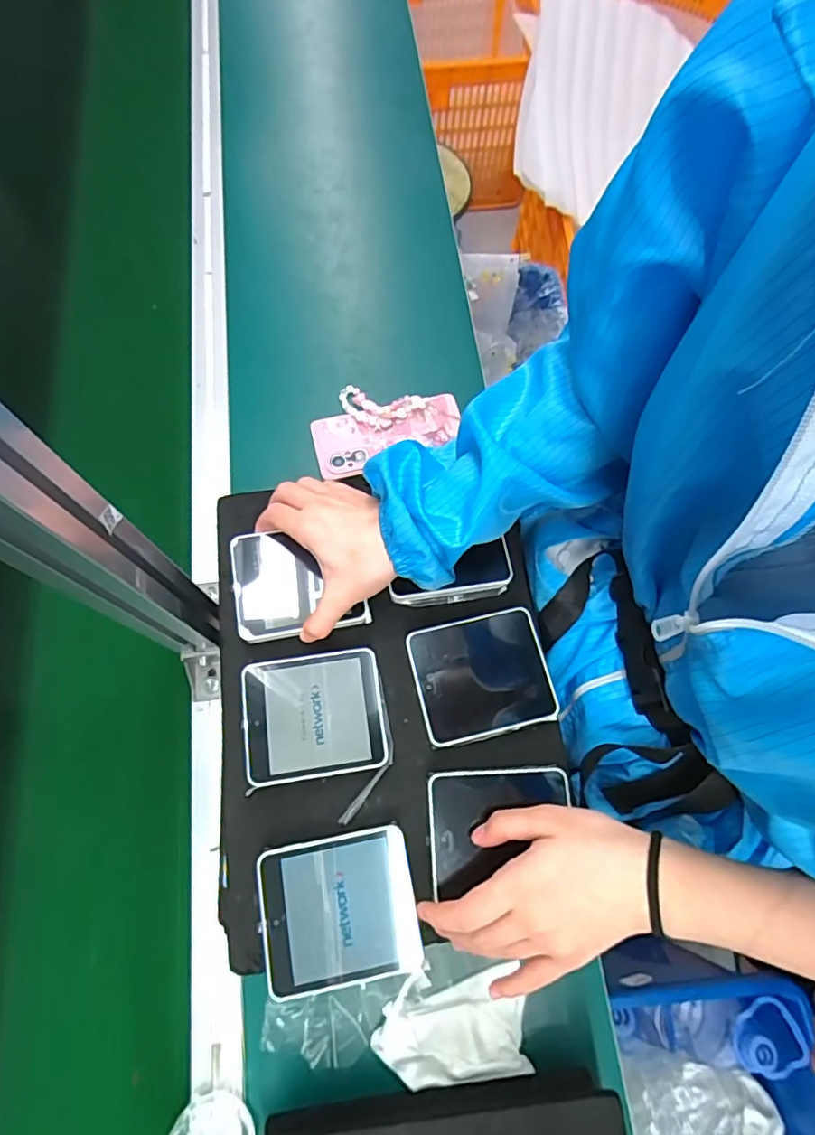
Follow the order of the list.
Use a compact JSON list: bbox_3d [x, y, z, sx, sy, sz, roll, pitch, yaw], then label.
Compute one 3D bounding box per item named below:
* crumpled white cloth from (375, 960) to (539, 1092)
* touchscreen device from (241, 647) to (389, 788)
[{"bbox_3d":[0.034,0.366,0.454,0.116,0.012,0.076,-7,70,-3],"label":"crumpled white cloth"},{"bbox_3d":[-0.067,0.107,0.412,0.097,0.019,0.085,-8,70,-4],"label":"touchscreen device"}]

